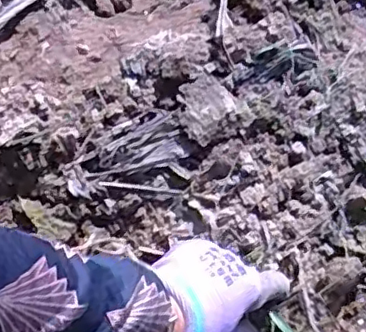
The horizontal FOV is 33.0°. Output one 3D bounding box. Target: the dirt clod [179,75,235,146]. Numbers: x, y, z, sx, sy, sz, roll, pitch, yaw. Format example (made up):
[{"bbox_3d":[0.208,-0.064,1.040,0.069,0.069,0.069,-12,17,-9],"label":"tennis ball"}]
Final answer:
[{"bbox_3d":[0.021,-0.050,0.563,0.050,0.017,0.057,-22,64,-11],"label":"dirt clod"}]

